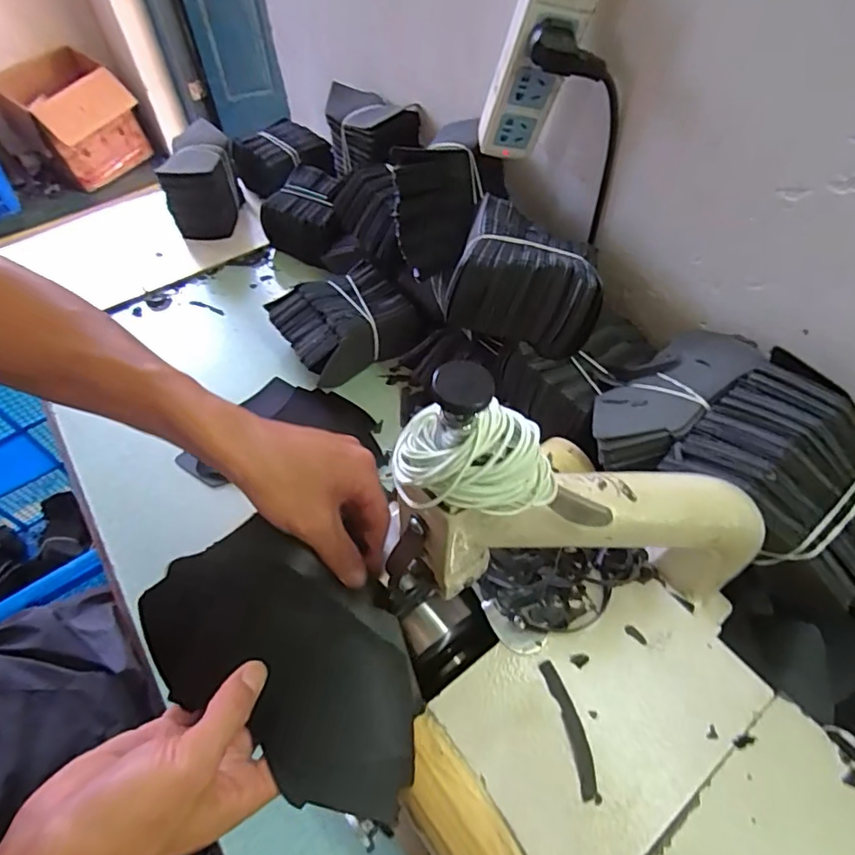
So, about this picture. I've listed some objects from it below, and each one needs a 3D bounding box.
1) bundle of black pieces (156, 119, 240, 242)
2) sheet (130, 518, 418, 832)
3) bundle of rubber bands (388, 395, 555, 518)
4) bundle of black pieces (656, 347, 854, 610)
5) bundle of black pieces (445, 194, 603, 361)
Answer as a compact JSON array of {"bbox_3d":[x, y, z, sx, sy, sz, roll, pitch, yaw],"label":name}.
[{"bbox_3d":[-0.333,-0.359,0.808,0.089,0.106,0.104,-6,56,-3],"label":"bundle of black pieces"},{"bbox_3d":[-0.081,0.138,0.329,0.181,0.045,0.109,29,63,17],"label":"sheet"},{"bbox_3d":[0.021,0.014,0.236,0.073,0.033,0.041,2,56,2],"label":"bundle of rubber bands"},{"bbox_3d":[0.257,0.030,0.372,0.121,0.059,0.143,-37,63,-22],"label":"bundle of black pieces"},{"bbox_3d":[0.093,-0.142,0.502,0.129,0.066,0.127,10,57,8],"label":"bundle of black pieces"}]

